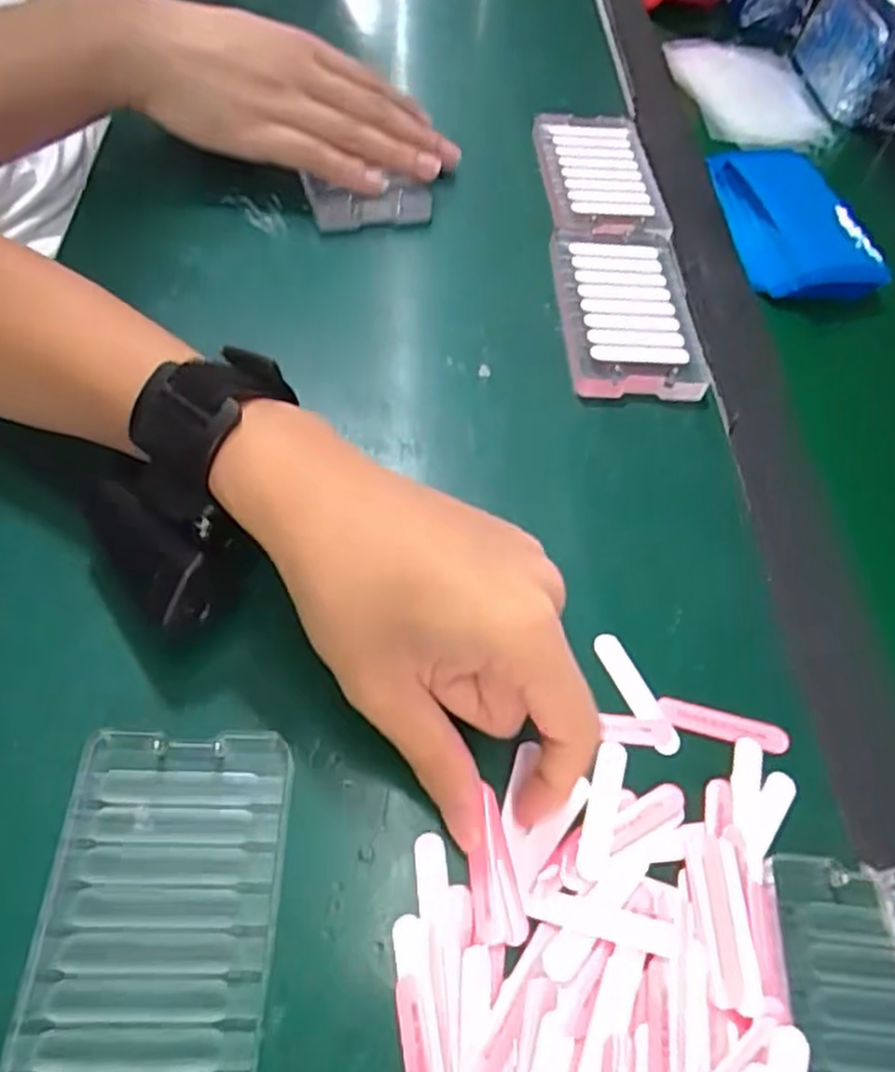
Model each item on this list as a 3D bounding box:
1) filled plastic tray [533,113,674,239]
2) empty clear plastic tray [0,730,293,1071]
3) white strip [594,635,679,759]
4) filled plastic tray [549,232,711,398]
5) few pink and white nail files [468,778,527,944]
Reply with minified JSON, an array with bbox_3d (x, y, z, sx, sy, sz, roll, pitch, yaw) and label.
[{"bbox_3d":[0.095,-0.227,0.471,0.069,0.017,0.134,1,58,-8],"label":"filled plastic tray"},{"bbox_3d":[-0.087,0.121,0.227,0.068,0.015,0.120,1,57,-3],"label":"empty clear plastic tray"},{"bbox_3d":[0.074,0.061,0.290,0.011,0.004,0.051,-20,60,-16],"label":"white strip"},{"bbox_3d":[0.097,-0.122,0.401,0.070,0.014,0.115,-1,57,-4],"label":"filled plastic tray"},{"bbox_3d":[0.016,0.109,0.249,0.017,0.006,0.049,-1,57,-4],"label":"few pink and white nail files"}]

